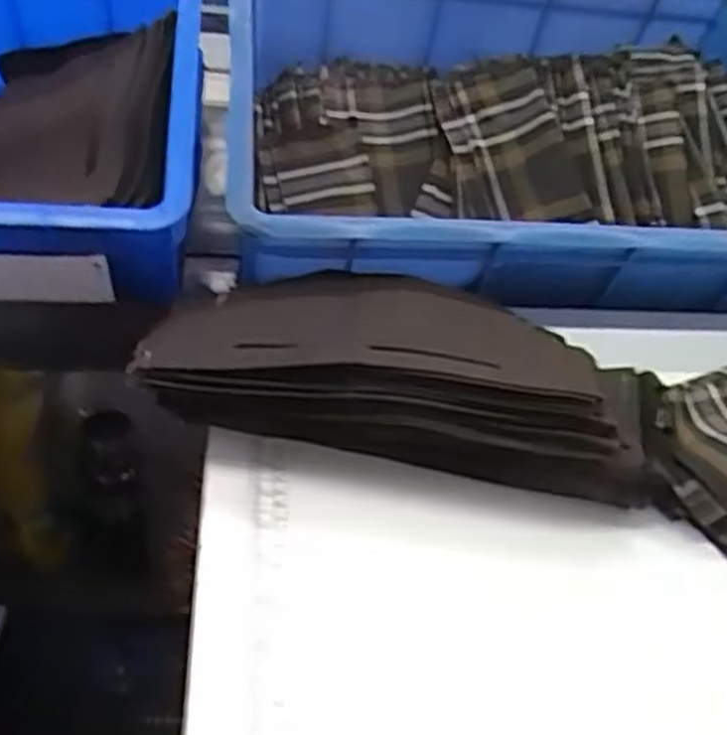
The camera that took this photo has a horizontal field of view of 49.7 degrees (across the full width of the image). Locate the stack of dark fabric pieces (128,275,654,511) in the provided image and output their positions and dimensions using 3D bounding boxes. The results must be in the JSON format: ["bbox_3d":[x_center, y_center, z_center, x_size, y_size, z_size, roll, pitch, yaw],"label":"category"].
[{"bbox_3d":[0.020,-0.004,0.511,0.314,0.066,0.187,7,33,1],"label":"stack of dark fabric pieces"}]

